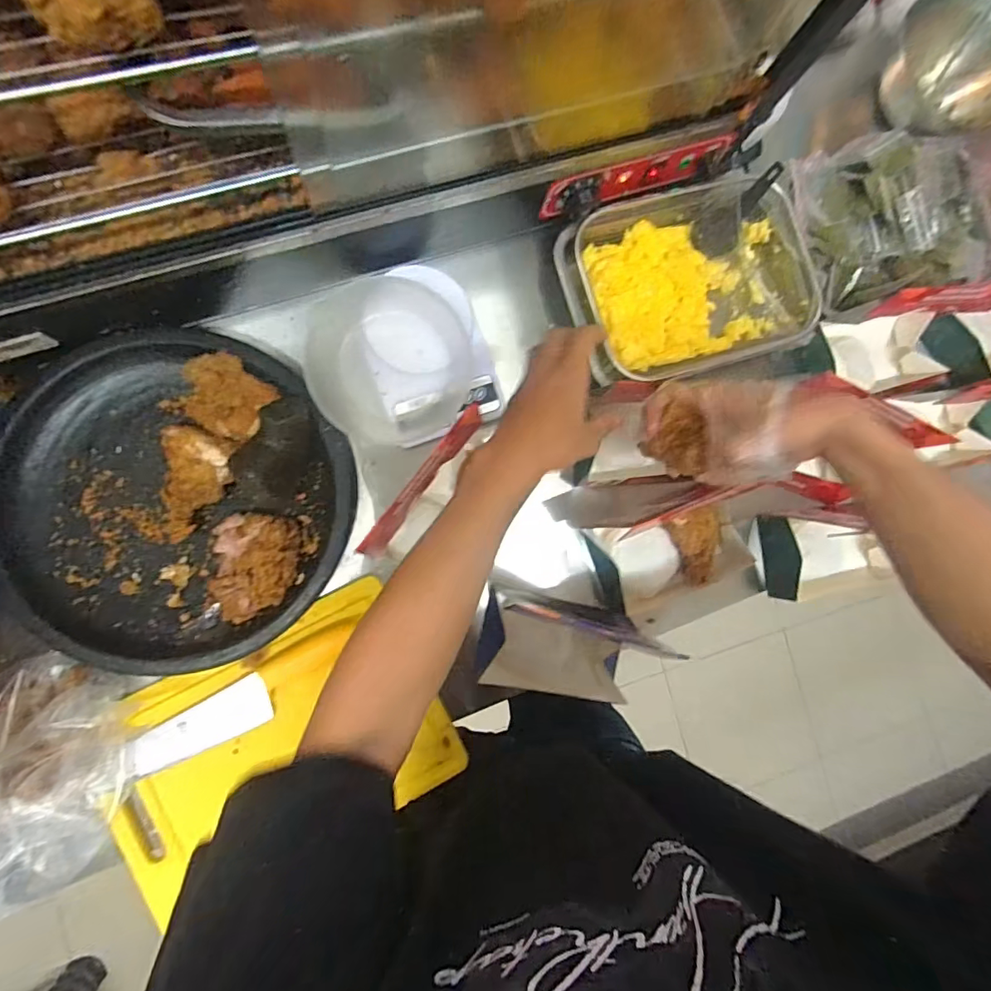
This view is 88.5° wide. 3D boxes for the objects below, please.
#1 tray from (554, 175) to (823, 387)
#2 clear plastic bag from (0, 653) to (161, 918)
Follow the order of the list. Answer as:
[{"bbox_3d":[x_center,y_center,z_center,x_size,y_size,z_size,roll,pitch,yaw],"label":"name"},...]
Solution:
[{"bbox_3d":[0.245,-0.273,0.650,0.313,0.067,0.226,-17,89,-10],"label":"tray"},{"bbox_3d":[-0.442,0.285,0.492,0.135,0.055,0.239,11,84,-8],"label":"clear plastic bag"}]

